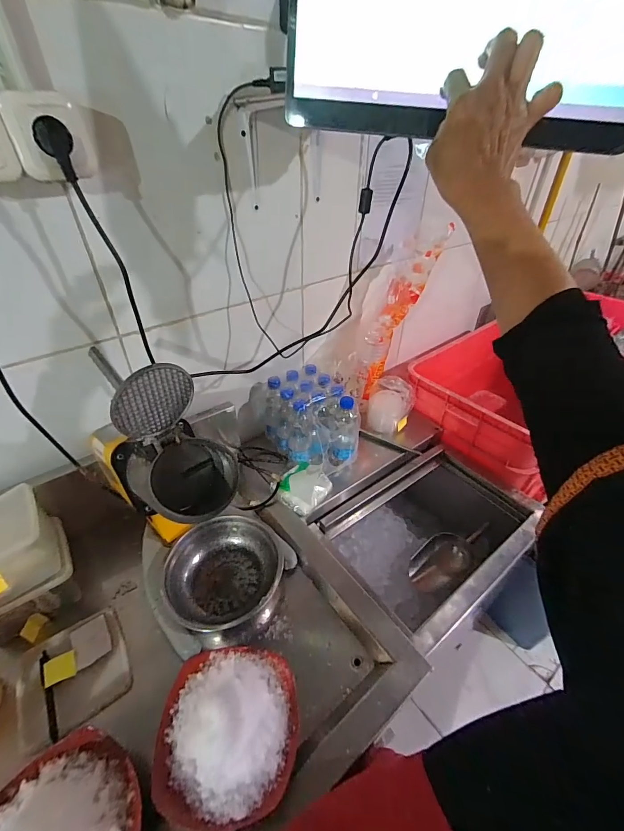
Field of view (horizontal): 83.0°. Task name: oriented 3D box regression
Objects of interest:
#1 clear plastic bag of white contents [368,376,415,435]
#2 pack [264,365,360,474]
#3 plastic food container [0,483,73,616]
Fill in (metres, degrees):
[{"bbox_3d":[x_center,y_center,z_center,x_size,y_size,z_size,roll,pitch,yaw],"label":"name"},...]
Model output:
[{"bbox_3d":[0.208,-0.024,0.943,0.113,0.140,0.070,10,40,13],"label":"clear plastic bag of white contents"},{"bbox_3d":[-0.002,0.011,0.848,0.156,0.171,0.214,-25,45,-28],"label":"pack"},{"bbox_3d":[-0.467,0.208,0.526,0.148,0.104,0.140,-29,47,-32],"label":"plastic food container"}]

